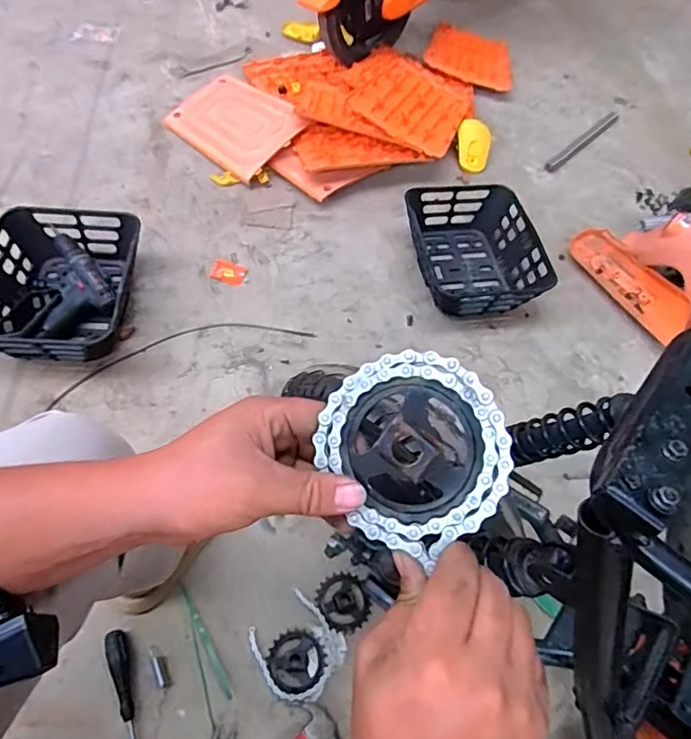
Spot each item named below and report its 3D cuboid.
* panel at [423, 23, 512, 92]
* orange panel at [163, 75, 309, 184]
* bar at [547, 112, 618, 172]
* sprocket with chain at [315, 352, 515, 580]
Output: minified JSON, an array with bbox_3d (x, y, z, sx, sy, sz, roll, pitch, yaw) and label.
[{"bbox_3d":[0.381,-0.953,1.594,0.262,0.031,0.305,17,55,2],"label":"panel"},{"bbox_3d":[-0.276,-0.621,1.316,0.240,0.024,0.324,-44,66,-13],"label":"orange panel"},{"bbox_3d":[0.665,-0.639,1.464,0.035,0.014,0.386,42,63,18],"label":"bar"},{"bbox_3d":[0.036,0.042,0.286,0.097,0.021,0.103,-2,83,13],"label":"sprocket with chain"}]

